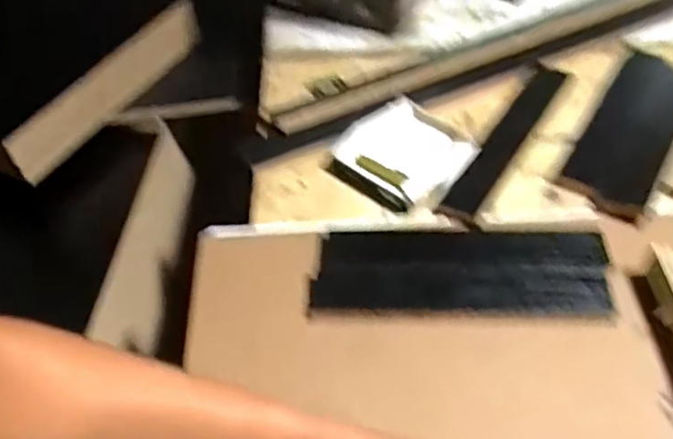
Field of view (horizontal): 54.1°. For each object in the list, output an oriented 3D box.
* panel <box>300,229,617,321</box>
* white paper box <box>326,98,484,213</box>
[{"bbox_3d":[0.128,0.047,0.673,0.298,0.012,0.111,-1,48,2],"label":"panel"},{"bbox_3d":[0.078,-0.080,0.790,0.140,0.031,0.135,31,56,27],"label":"white paper box"}]

